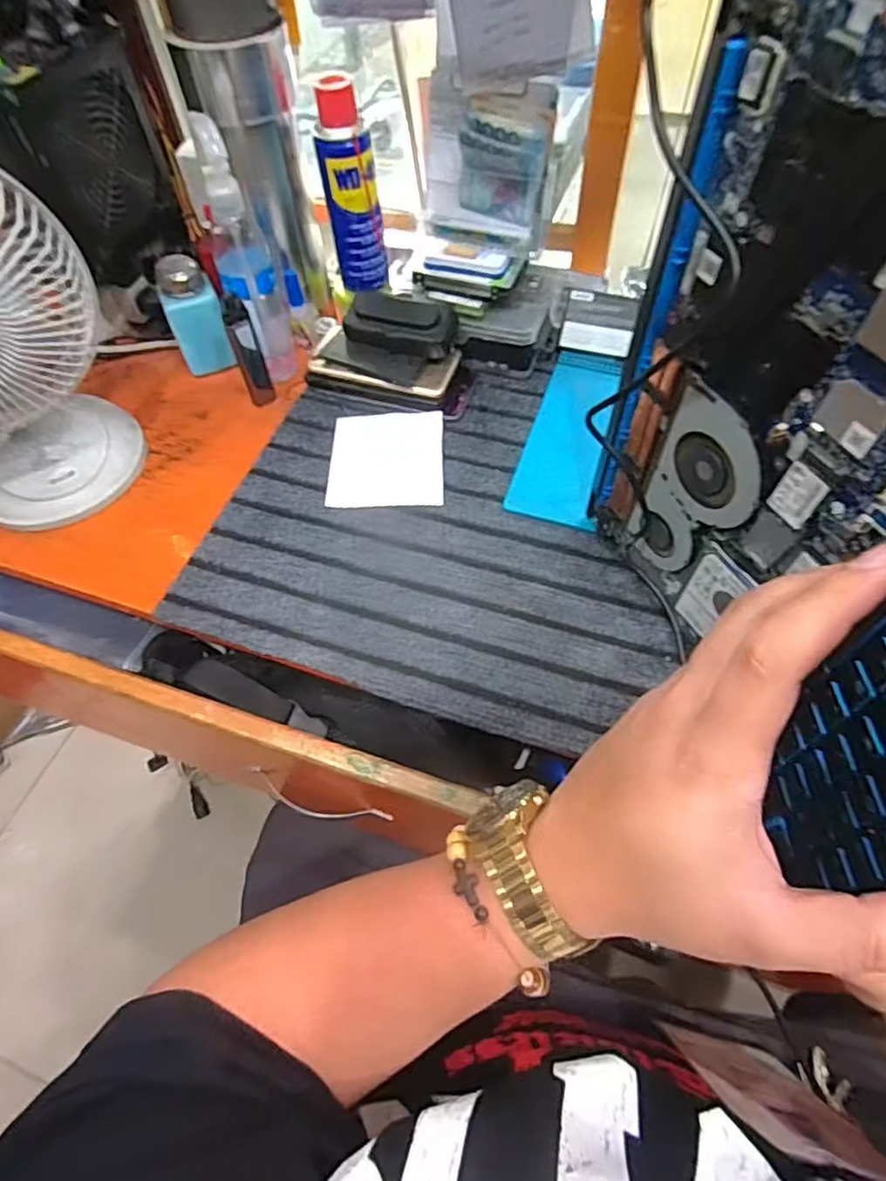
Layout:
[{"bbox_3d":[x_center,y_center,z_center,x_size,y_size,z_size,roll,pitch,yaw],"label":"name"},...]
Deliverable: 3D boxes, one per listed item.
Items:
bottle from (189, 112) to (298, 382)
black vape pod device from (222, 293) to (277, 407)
[{"bbox_3d":[-0.171,-0.280,0.535,0.049,0.201,0.047,-15,59,-7],"label":"bottle"},{"bbox_3d":[-0.180,-0.221,0.568,0.024,0.096,0.024,-17,59,-8],"label":"black vape pod device"}]

